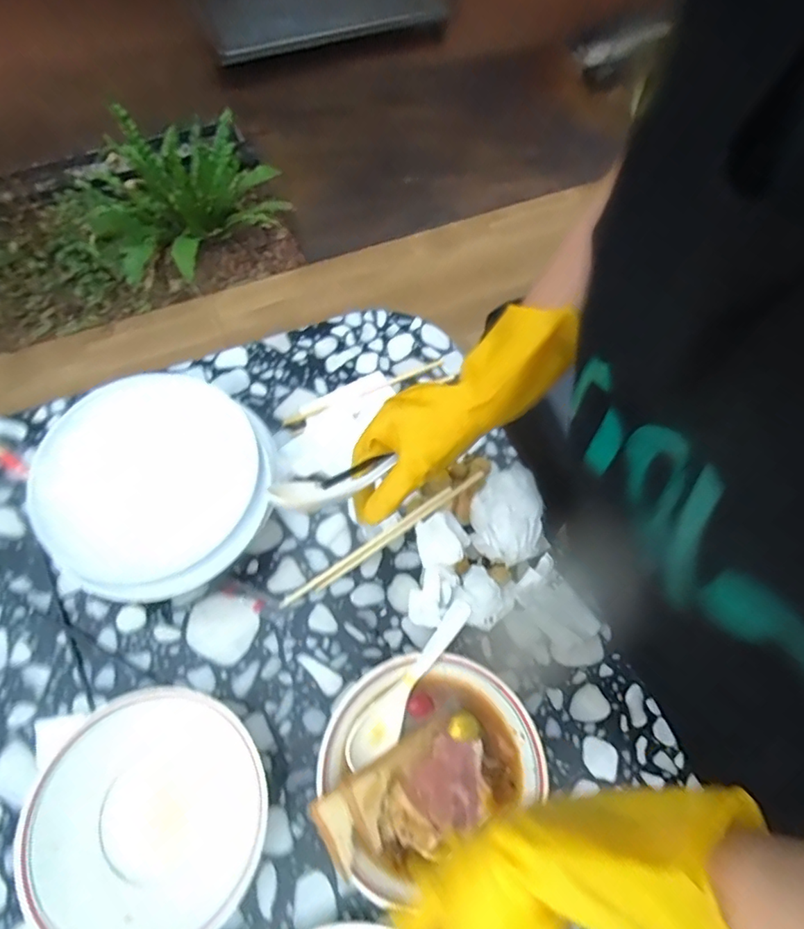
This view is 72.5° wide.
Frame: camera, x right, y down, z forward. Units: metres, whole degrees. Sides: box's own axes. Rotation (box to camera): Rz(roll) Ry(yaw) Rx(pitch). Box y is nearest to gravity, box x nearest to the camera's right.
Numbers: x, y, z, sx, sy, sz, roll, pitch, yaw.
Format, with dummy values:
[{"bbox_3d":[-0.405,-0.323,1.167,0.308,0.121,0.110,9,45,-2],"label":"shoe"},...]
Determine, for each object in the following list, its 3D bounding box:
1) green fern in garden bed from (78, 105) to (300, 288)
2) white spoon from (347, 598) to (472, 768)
[{"bbox_3d":[-0.606,-0.776,1.496,0.539,0.259,0.400,-30,70,-16],"label":"green fern in garden bed"},{"bbox_3d":[0.009,0.195,0.493,0.034,0.022,0.167,37,81,13],"label":"white spoon"}]

